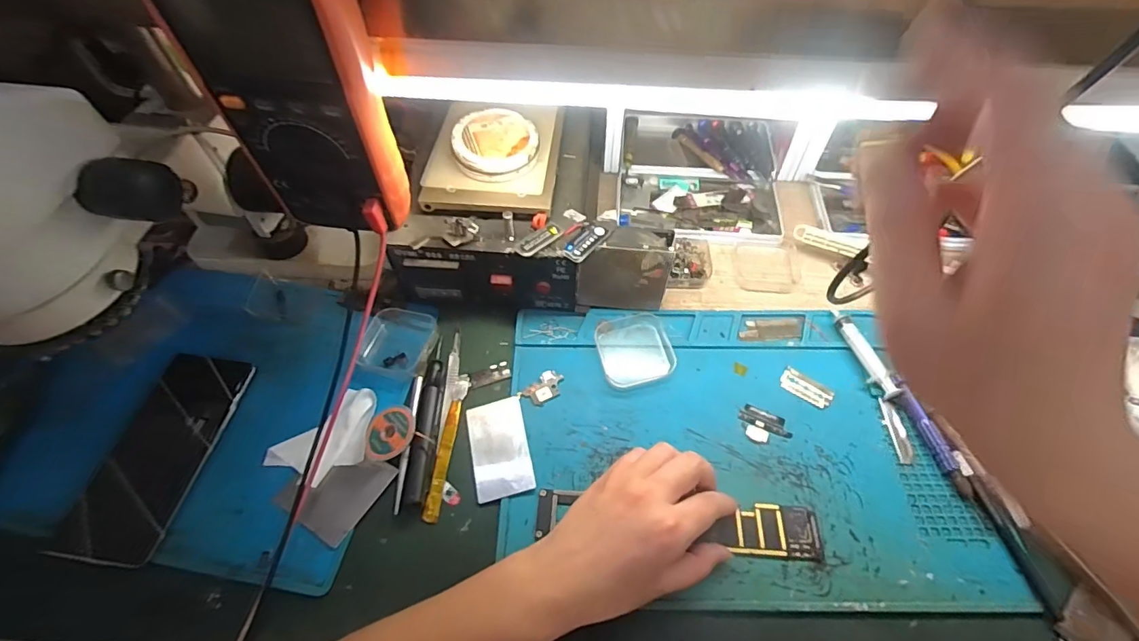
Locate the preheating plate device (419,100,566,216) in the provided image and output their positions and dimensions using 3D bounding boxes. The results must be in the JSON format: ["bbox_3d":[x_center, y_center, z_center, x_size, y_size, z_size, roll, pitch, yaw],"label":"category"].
[{"bbox_3d":[-0.067,-0.154,0.446,0.110,0.046,0.128,3,56,3],"label":"preheating plate device"}]

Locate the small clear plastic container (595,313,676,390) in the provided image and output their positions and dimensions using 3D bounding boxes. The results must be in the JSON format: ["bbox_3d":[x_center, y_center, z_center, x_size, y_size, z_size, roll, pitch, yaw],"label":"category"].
[{"bbox_3d":[0.058,0.025,0.447,0.063,0.008,0.068,-11,57,-6],"label":"small clear plastic container"}]

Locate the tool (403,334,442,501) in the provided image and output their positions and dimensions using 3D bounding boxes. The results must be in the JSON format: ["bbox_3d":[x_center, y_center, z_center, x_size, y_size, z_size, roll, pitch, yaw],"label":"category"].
[{"bbox_3d":[-0.118,0.077,0.414,0.014,0.011,0.141,-1,56,1],"label":"tool"}]

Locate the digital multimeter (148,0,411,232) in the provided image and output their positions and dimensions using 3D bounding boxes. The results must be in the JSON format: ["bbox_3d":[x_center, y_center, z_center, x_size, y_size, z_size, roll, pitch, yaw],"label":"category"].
[{"bbox_3d":[-0.142,-0.121,0.280,0.087,0.170,0.060,15,58,11],"label":"digital multimeter"}]

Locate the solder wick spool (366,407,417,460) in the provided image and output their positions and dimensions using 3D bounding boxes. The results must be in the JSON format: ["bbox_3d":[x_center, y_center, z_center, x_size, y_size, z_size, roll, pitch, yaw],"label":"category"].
[{"bbox_3d":[-0.143,0.089,0.401,0.042,0.010,0.039,-1,56,1],"label":"solder wick spool"}]

